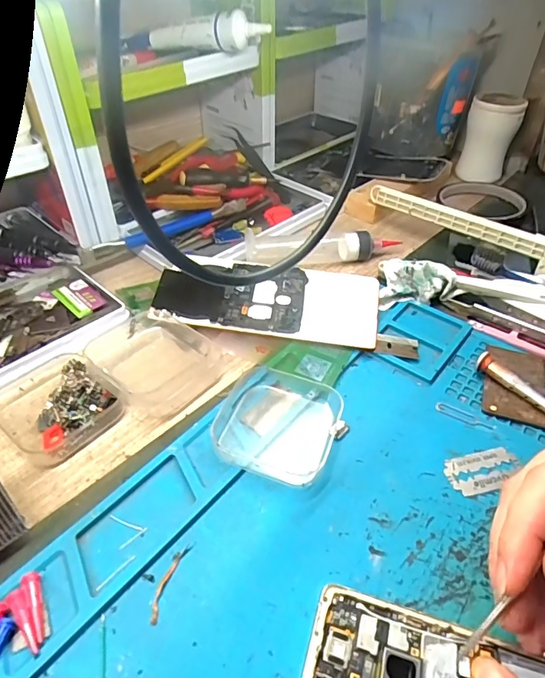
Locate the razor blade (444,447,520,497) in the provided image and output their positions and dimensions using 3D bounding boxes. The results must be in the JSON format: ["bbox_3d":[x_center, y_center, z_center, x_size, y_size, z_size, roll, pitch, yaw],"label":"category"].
[{"bbox_3d":[0.112,0.070,0.247,0.040,0.004,0.023,-9,44,-12],"label":"razor blade"}]

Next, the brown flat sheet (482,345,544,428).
[{"bbox_3d":[0.152,0.026,0.290,0.036,0.008,0.059,17,44,16],"label":"brown flat sheet"}]

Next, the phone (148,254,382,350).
[{"bbox_3d":[-0.003,-0.030,0.341,0.160,0.014,0.071,8,43,7],"label":"phone"}]

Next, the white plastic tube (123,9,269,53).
[{"bbox_3d":[-0.071,-0.264,0.401,0.136,0.032,0.021,7,43,5],"label":"white plastic tube"}]

